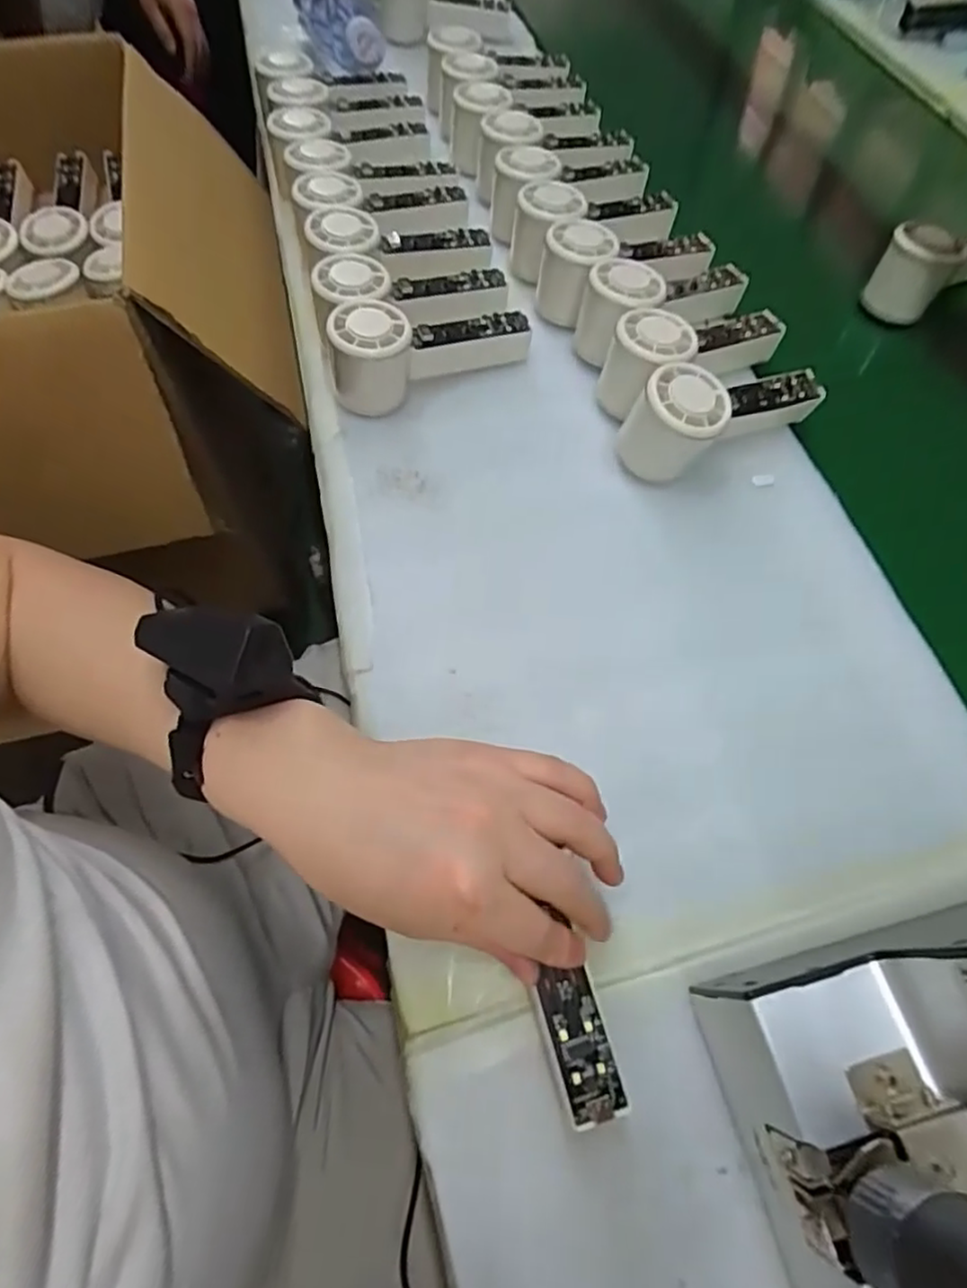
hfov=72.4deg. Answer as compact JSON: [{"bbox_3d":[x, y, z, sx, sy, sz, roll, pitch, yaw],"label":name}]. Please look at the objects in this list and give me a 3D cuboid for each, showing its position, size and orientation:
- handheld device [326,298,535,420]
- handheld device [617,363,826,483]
[{"bbox_3d":[-0.041,-0.223,0.489,0.142,0.061,0.054,-28,65,-14],"label":"handheld device"},{"bbox_3d":[0.168,-0.166,0.458,0.149,0.063,0.061,-26,65,-14],"label":"handheld device"}]

